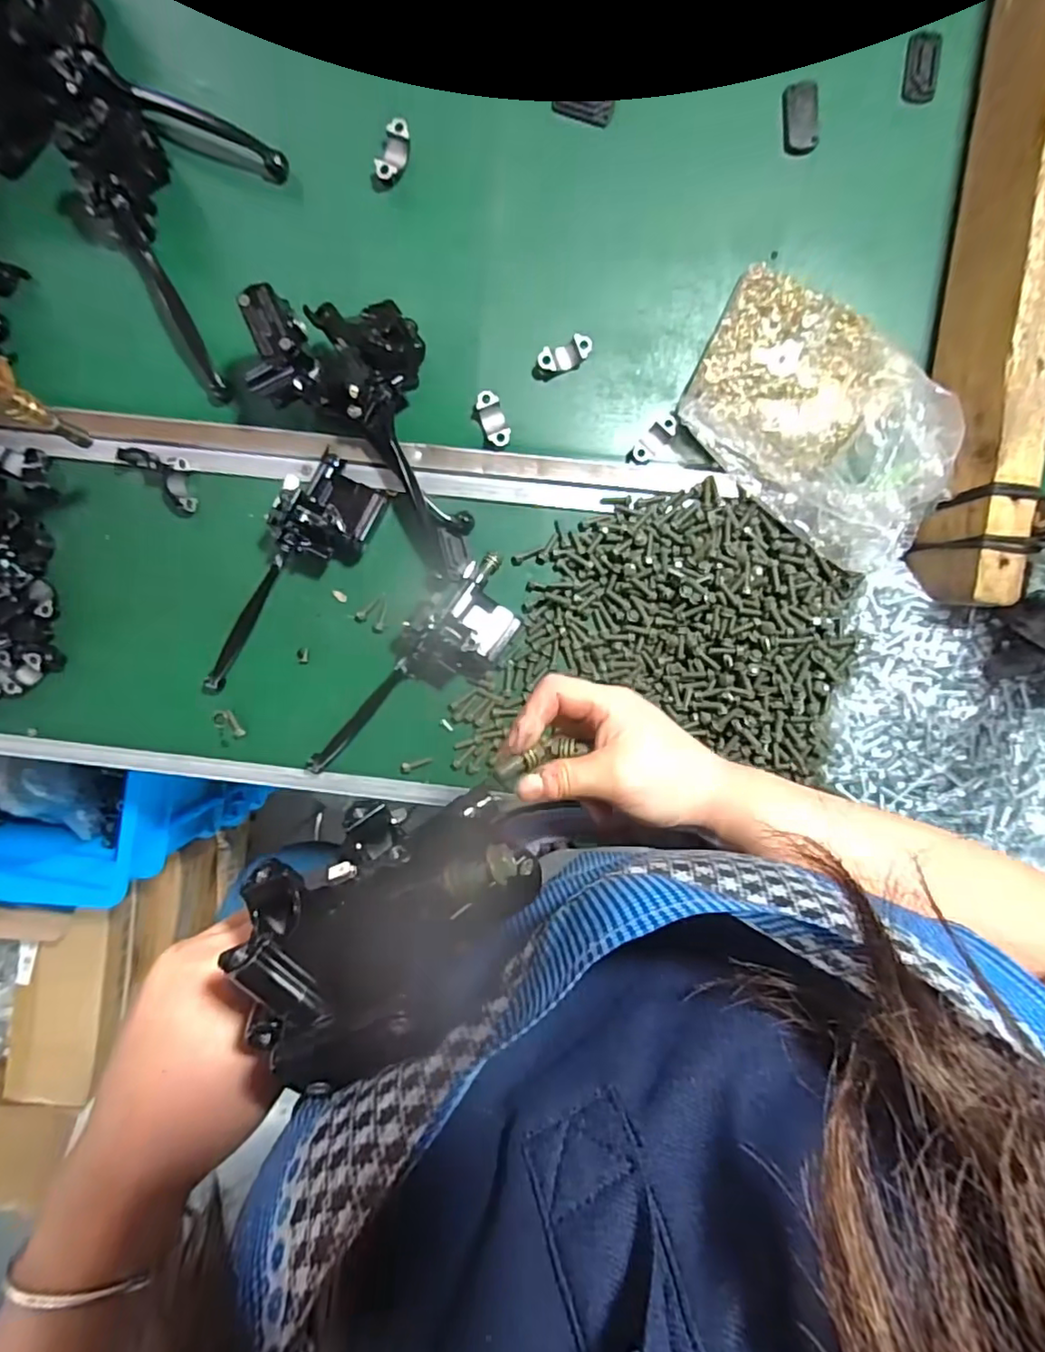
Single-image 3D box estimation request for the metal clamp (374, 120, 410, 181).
[{"bbox_3d":[-0.101,-0.412,0.471,0.020,0.013,0.041,26,98,-4],"label":"metal clamp"}]

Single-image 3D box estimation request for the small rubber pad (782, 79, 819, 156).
[{"bbox_3d":[0.216,-0.435,0.465,0.027,0.013,0.048,-9,99,1],"label":"small rubber pad"}]

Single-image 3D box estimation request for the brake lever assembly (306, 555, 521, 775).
[{"bbox_3d":[-0.088,0.006,0.492,0.237,0.050,0.070,-44,92,7],"label":"brake lever assembly"}]

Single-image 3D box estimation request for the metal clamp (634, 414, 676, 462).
[{"bbox_3d":[0.108,-0.191,0.483,0.019,0.009,0.043,43,96,-7],"label":"metal clamp"}]

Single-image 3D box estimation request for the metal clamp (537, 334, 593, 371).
[{"bbox_3d":[0.035,-0.259,0.482,0.044,0.014,0.021,-21,99,3],"label":"metal clamp"}]

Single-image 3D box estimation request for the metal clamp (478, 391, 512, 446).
[{"bbox_3d":[-0.023,-0.208,0.486,0.019,0.015,0.043,-21,99,3],"label":"metal clamp"}]

